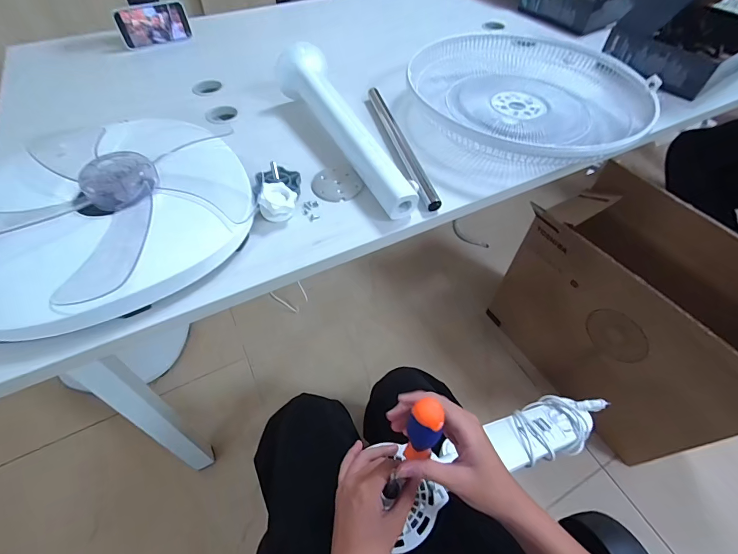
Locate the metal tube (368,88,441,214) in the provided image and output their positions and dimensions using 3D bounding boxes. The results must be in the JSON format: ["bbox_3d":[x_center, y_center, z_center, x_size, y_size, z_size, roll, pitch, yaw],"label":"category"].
[{"bbox_3d":[0.057,-0.244,0.652,0.023,0.024,0.348,-12,55,-10],"label":"metal tube"}]

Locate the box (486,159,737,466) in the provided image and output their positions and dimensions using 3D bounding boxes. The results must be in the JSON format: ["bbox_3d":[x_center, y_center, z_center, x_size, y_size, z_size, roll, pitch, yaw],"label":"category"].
[{"bbox_3d":[0.662,0.126,0.960,0.250,0.570,0.605,-25,59,-18],"label":"box"}]

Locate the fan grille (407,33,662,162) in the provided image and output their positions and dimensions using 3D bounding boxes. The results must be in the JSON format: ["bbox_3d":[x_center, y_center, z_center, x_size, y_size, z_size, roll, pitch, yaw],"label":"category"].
[{"bbox_3d":[0.299,-0.362,0.697,0.398,0.067,0.411,1,54,-1],"label":"fan grille"}]

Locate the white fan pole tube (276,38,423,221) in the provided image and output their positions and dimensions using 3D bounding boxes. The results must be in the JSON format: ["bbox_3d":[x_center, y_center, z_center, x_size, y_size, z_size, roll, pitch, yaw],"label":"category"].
[{"bbox_3d":[-0.044,-0.268,0.624,0.078,0.090,0.417,-26,59,-19],"label":"white fan pole tube"}]

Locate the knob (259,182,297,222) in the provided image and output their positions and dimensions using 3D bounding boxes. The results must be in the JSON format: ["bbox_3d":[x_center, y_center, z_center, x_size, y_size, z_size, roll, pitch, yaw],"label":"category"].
[{"bbox_3d":[-0.135,-0.111,0.536,0.055,0.043,0.048,-18,57,-14],"label":"knob"}]

